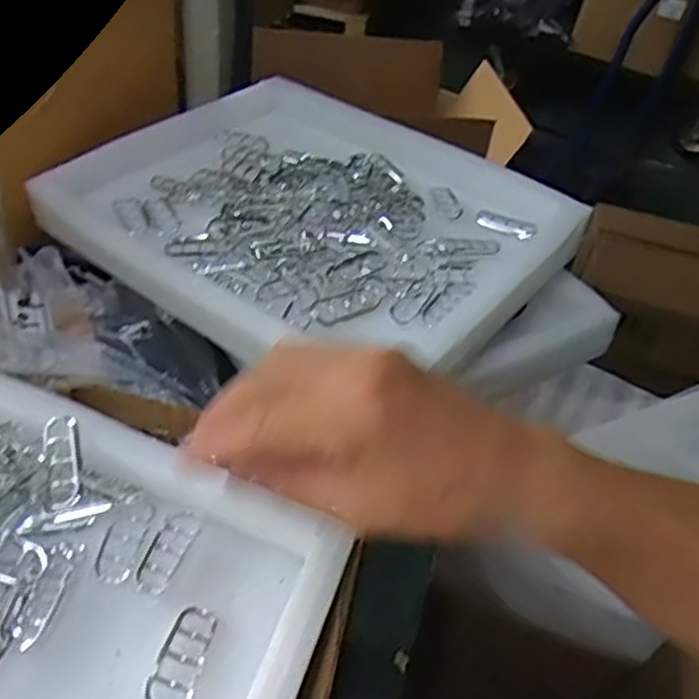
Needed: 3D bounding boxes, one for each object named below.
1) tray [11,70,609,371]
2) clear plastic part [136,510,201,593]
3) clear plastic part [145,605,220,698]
[{"bbox_3d":[-0.034,-0.110,0.581,0.371,0.047,0.286,31,46,22],"label":"tray"},{"bbox_3d":[-0.098,0.109,0.382,0.019,0.005,0.048,19,43,10],"label":"clear plastic part"},{"bbox_3d":[-0.081,0.149,0.342,0.022,0.008,0.055,12,42,3],"label":"clear plastic part"}]

